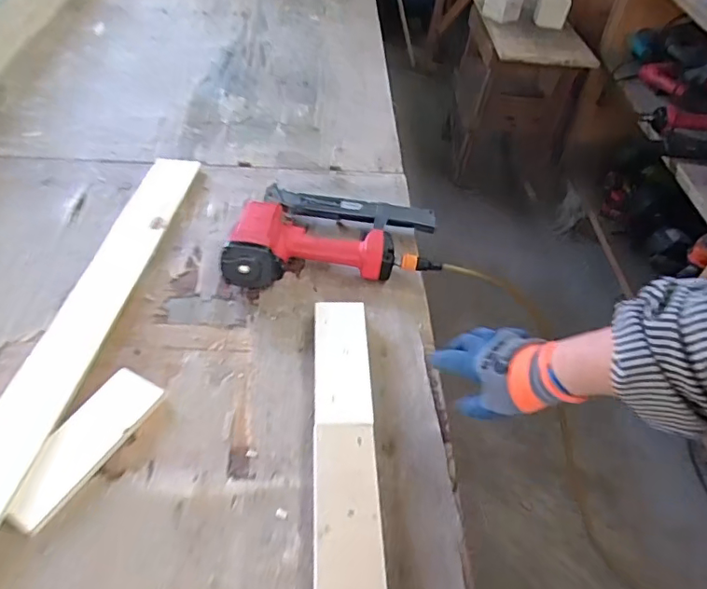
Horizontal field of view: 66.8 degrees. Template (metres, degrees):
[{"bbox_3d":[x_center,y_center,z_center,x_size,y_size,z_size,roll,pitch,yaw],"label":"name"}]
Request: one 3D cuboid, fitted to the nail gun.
[{"bbox_3d":[-0.028,-0.099,0.873,0.323,0.088,0.208,3,46,-1],"label":"nail gun"}]

